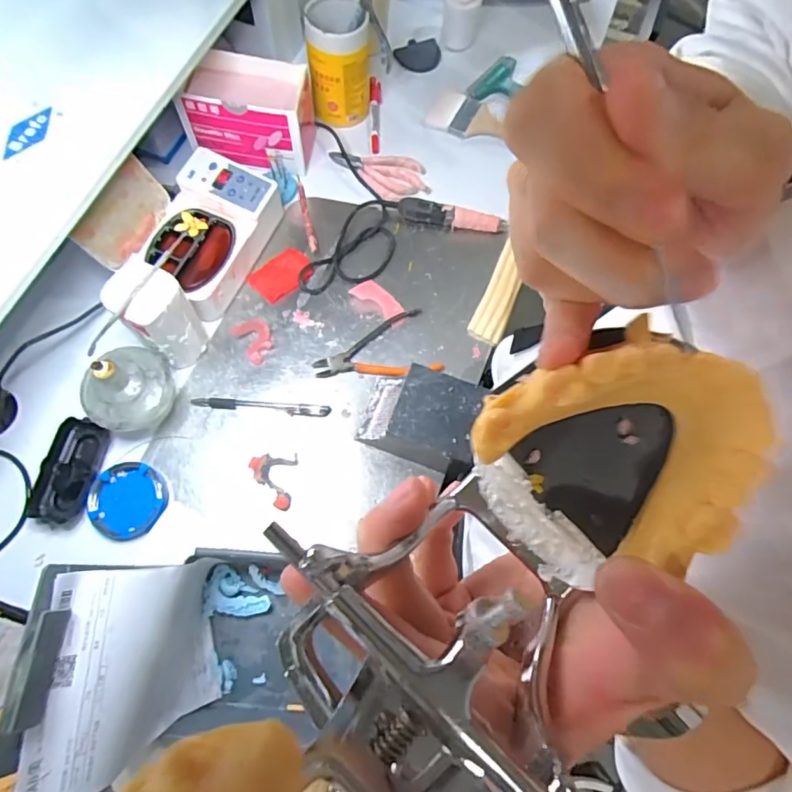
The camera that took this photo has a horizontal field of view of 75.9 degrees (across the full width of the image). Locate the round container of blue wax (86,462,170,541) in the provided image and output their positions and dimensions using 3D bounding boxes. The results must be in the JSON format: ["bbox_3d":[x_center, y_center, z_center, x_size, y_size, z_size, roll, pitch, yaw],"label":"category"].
[{"bbox_3d":[-0.289,0.112,0.545,0.075,0.014,0.080,1,71,-2],"label":"round container of blue wax"}]

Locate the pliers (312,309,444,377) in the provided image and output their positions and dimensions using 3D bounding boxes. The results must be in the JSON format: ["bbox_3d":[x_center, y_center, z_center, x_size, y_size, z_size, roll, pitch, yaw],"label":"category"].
[{"bbox_3d":[-0.024,-0.048,0.620,0.147,0.011,0.086,-21,73,-9],"label":"pliers"}]

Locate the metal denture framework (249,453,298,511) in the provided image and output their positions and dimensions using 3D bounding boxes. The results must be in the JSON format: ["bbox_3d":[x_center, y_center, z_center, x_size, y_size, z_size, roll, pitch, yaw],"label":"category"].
[{"bbox_3d":[-0.136,0.093,0.556,0.048,0.013,0.061,0,71,-3],"label":"metal denture framework"}]

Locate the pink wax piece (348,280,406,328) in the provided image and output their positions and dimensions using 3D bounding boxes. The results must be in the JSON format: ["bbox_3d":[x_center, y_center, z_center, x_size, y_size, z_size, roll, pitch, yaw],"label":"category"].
[{"bbox_3d":[-0.018,-0.121,0.643,0.075,0.015,0.035,36,73,10],"label":"pink wax piece"}]

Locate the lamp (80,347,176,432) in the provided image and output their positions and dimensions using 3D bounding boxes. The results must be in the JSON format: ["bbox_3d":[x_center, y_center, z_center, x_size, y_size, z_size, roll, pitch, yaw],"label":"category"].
[{"bbox_3d":[-0.282,-0.007,0.538,0.082,0.103,0.090,1,71,-2],"label":"lamp"}]

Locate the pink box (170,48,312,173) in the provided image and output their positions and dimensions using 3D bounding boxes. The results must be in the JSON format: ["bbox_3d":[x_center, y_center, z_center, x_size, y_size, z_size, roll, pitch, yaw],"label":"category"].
[{"bbox_3d":[-0.193,-0.372,0.673,0.152,0.101,0.089,9,71,0],"label":"pink box"}]

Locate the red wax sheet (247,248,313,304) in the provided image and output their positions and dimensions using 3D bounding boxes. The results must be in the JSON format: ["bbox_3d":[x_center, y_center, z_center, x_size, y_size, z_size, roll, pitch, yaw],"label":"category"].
[{"bbox_3d":[-0.147,-0.159,0.655,0.057,0.008,0.077,42,74,12],"label":"red wax sheet"}]

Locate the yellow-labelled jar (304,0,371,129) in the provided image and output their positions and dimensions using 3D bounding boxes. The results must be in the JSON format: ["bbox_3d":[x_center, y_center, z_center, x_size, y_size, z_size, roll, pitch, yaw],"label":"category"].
[{"bbox_3d":[-0.078,-0.450,0.693,0.080,0.134,0.079,1,71,-2],"label":"yellow-labelled jar"}]

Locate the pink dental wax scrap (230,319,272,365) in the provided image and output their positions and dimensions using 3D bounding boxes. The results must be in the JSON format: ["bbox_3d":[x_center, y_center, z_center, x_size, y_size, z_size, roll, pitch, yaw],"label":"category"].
[{"bbox_3d":[-0.170,-0.069,0.620,0.042,0.017,0.053,-32,75,-13],"label":"pink dental wax scrap"}]

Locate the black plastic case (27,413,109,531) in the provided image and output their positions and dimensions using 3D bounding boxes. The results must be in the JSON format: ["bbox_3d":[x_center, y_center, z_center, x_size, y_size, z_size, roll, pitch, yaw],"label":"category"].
[{"bbox_3d":[-0.352,0.081,0.550,0.057,0.020,0.113,9,71,1],"label":"black plastic case"}]

